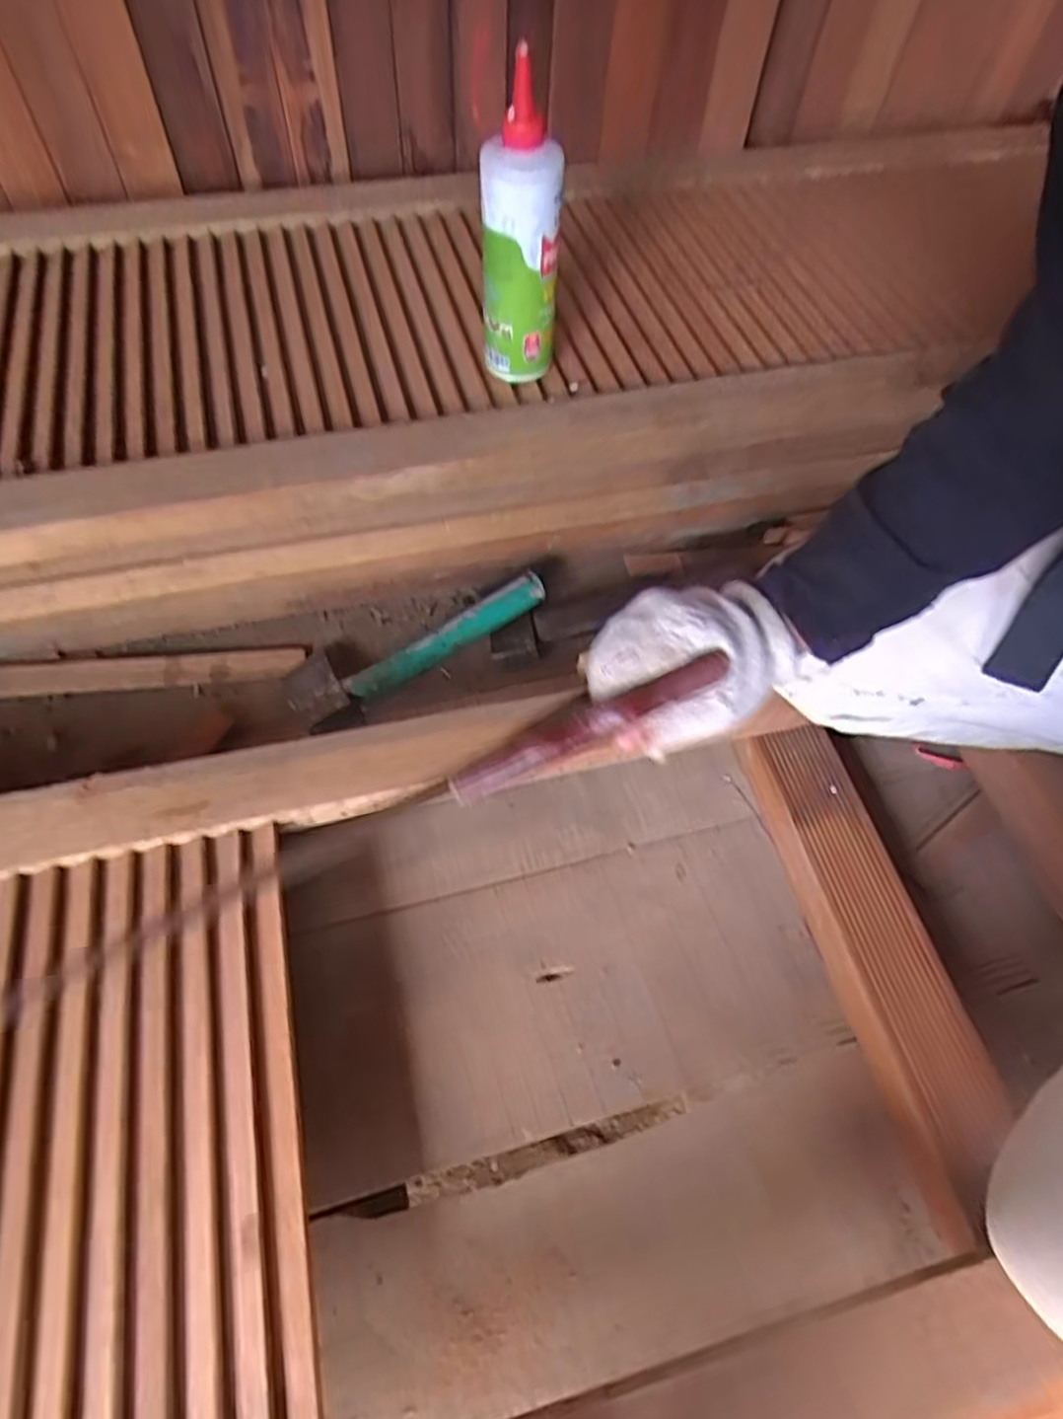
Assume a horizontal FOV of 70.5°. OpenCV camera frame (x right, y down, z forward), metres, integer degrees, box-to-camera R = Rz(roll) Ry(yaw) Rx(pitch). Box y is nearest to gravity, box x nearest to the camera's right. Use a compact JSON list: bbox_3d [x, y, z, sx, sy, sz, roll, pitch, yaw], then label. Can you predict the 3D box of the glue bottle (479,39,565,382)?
[{"bbox_3d":[-0.008,-0.389,0.638,0.066,0.213,0.055,5,58,0],"label":"glue bottle"}]

